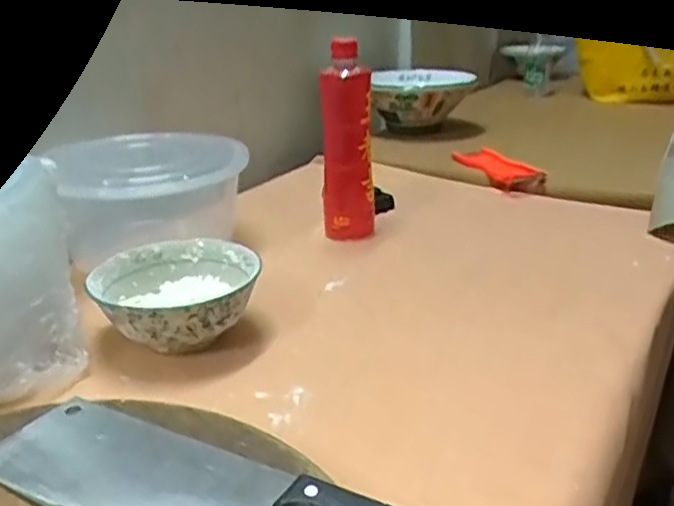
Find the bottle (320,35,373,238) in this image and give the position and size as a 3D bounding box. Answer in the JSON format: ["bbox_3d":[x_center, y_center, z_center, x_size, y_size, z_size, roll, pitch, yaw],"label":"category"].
[{"bbox_3d":[0.013,-0.129,0.802,0.060,0.216,0.064,-3,22,-3],"label":"bottle"}]

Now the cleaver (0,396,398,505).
[{"bbox_3d":[-0.068,0.128,0.355,0.291,0.017,0.078,11,25,28],"label":"cleaver"}]

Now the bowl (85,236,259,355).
[{"bbox_3d":[-0.140,0.042,0.609,0.137,0.059,0.139,-2,22,1],"label":"bowl"}]

